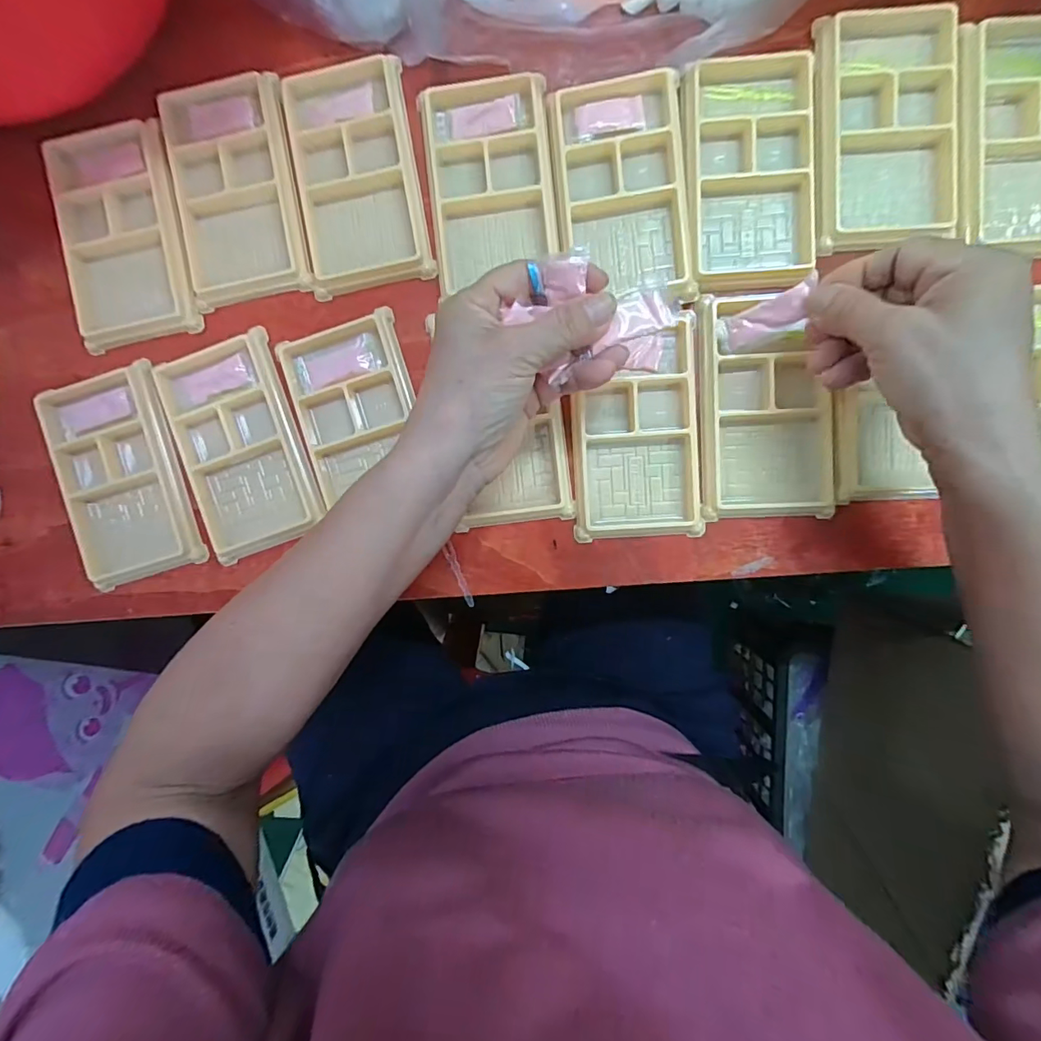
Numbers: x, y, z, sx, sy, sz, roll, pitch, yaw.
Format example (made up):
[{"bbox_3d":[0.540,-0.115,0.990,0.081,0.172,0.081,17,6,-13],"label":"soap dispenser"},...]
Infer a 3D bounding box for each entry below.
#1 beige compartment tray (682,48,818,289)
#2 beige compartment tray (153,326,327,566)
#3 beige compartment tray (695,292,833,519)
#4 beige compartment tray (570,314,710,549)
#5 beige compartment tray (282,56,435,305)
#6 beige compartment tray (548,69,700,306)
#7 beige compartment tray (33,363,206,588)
[{"bbox_3d":[0.138,-0.210,0.299,0.075,0.014,0.132,-2,93,3],"label":"beige compartment tray"},{"bbox_3d":[-0.183,-0.049,0.321,0.076,0.010,0.133,-16,92,4],"label":"beige compartment tray"},{"bbox_3d":[0.151,-0.068,0.299,0.077,0.016,0.132,-2,93,3],"label":"beige compartment tray"},{"bbox_3d":[0.073,-0.054,0.308,0.079,0.010,0.128,-3,93,3],"label":"beige compartment tray"},{"bbox_3d":[-0.102,-0.220,0.314,0.077,0.016,0.137,-8,92,4],"label":"beige compartment tray"},{"bbox_3d":[0.062,-0.200,0.299,0.078,0.011,0.127,-5,93,4],"label":"beige compartment tray"},{"bbox_3d":[-0.264,-0.030,0.327,0.080,0.012,0.136,-13,92,4],"label":"beige compartment tray"}]

